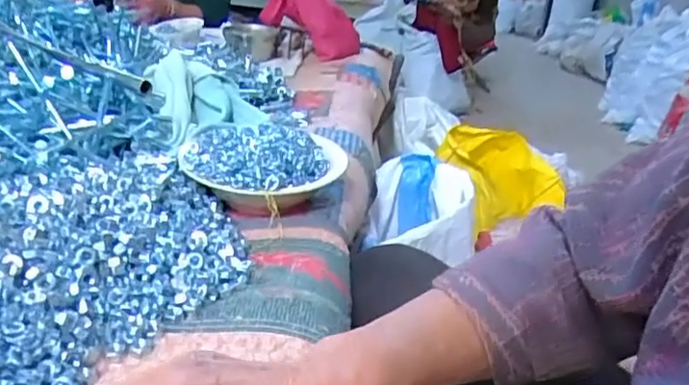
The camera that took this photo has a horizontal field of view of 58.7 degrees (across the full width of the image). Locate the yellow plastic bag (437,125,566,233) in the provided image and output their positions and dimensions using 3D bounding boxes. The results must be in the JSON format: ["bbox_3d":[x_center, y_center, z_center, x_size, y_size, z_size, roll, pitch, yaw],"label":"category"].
[{"bbox_3d":[0.332,-0.039,1.286,0.257,0.181,0.150,-9,27,-33],"label":"yellow plastic bag"}]

